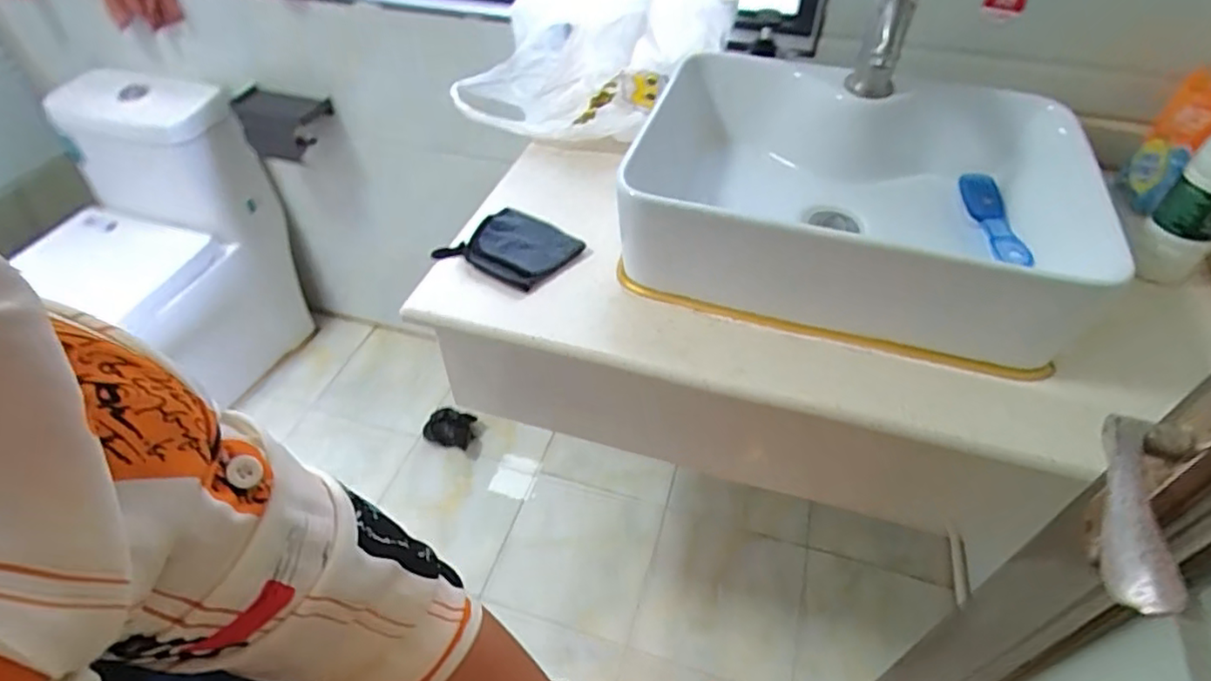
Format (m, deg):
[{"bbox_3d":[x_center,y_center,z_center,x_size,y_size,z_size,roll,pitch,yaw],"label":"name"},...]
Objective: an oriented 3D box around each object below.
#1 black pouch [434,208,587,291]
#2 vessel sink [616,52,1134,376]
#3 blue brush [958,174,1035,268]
[{"bbox_3d":[-0.114,-0.114,0.755,0.141,0.027,0.107,26,52,22],"label":"black pouch"},{"bbox_3d":[0.284,-0.182,0.746,0.467,0.141,0.368,12,48,11],"label":"vessel sink"},{"bbox_3d":[0.464,-0.142,0.744,0.047,0.020,0.181,5,47,5],"label":"blue brush"}]

